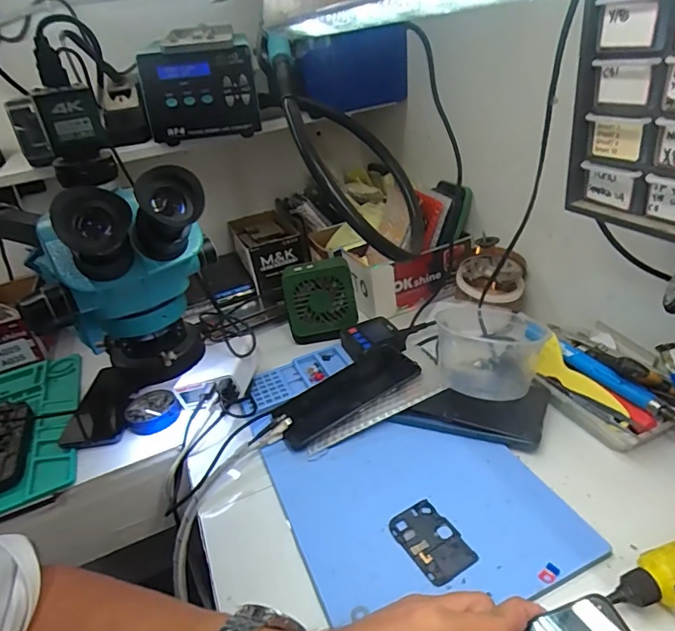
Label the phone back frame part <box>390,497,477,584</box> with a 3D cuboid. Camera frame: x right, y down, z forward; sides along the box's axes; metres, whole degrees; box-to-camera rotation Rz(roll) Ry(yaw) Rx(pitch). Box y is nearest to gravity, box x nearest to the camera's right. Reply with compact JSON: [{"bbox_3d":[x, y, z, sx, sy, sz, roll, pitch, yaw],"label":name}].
[{"bbox_3d":[0.078,0.186,0.402,0.045,0.004,0.068,-21,32,-20],"label":"phone back frame part"}]

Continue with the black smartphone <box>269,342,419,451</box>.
[{"bbox_3d":[0.009,0.089,0.564,0.169,0.010,0.079,-31,28,-18],"label":"black smartphone"}]

